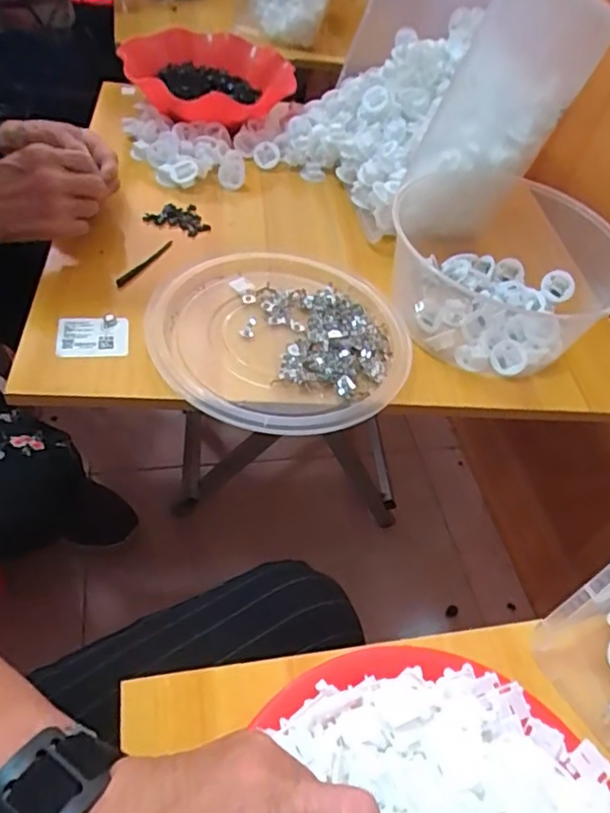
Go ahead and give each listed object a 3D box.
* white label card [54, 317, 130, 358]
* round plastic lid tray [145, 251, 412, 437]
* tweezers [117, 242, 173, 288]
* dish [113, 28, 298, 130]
[{"bbox_3d":[-0.184,-0.061,0.521,0.059,0.008,0.040,-2,59,-11],"label":"white label card"},{"bbox_3d":[-0.016,-0.069,0.549,0.237,0.015,0.225,5,49,-6],"label":"round plastic lid tray"},{"bbox_3d":[-0.158,-0.146,0.601,0.012,0.007,0.087,22,49,13],"label":"tweezers"},{"bbox_3d":[-0.132,-0.448,0.816,0.219,0.064,0.250,-2,49,-9],"label":"dish"}]

